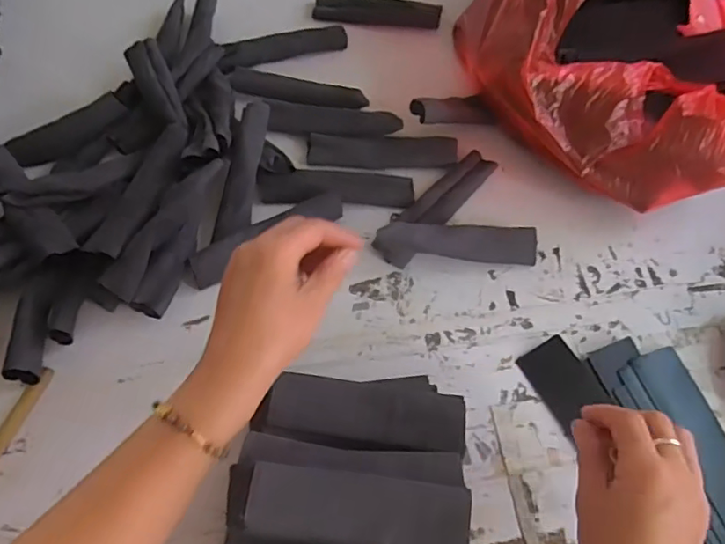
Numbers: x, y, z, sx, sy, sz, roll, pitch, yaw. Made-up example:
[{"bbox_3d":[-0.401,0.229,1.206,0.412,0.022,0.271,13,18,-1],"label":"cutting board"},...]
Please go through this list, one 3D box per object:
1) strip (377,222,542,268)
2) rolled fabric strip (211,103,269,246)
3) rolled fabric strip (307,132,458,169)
[{"bbox_3d":[0.087,-0.024,0.516,0.146,0.040,0.031,-2,66,-1],"label":"strip"},{"bbox_3d":[-0.114,-0.101,0.543,0.032,0.016,0.139,10,79,4],"label":"rolled fabric strip"},{"bbox_3d":[0.020,-0.126,0.572,0.149,0.013,0.027,3,66,1],"label":"rolled fabric strip"}]

